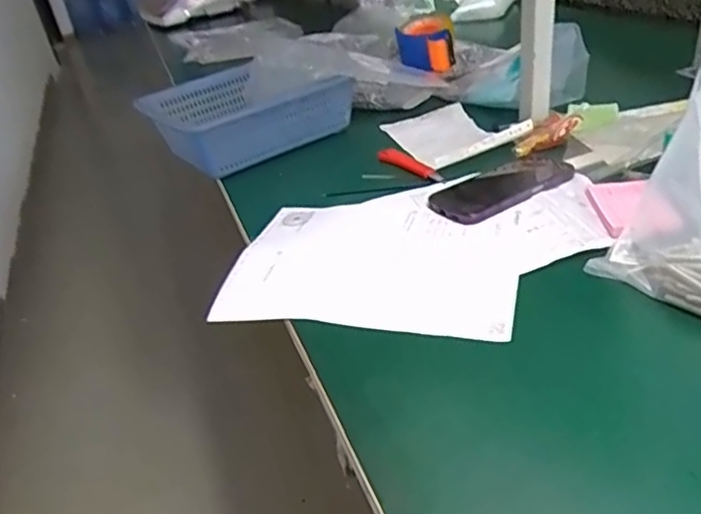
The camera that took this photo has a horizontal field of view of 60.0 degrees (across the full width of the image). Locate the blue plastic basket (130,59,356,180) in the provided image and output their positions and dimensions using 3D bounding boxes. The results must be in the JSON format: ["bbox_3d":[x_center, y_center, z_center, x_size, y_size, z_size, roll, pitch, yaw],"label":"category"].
[{"bbox_3d":[-0.159,-0.219,0.925,0.281,0.084,0.227,-24,37,-23],"label":"blue plastic basket"}]

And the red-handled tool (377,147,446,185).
[{"bbox_3d":[0.083,-0.118,0.807,0.025,0.018,0.135,-22,35,-23],"label":"red-handled tool"}]

